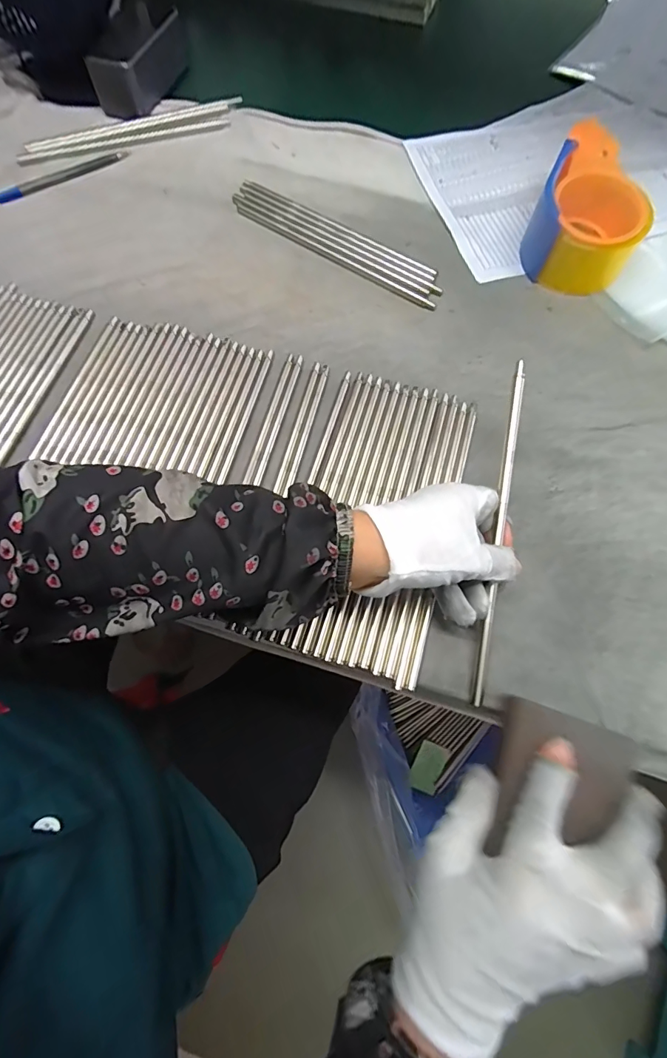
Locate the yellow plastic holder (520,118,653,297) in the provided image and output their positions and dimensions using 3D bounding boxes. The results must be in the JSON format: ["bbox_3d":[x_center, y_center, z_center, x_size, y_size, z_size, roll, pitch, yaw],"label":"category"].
[{"bbox_3d":[0.233,-0.289,0.399,0.091,0.063,0.128,21,69,7],"label":"yellow plastic holder"}]

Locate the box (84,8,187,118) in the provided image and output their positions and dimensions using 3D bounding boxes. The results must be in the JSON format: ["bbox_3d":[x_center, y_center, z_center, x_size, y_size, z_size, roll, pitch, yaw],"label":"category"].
[{"bbox_3d":[-0.215,-0.524,0.491,0.058,0.050,0.132,16,69,6],"label":"box"}]

